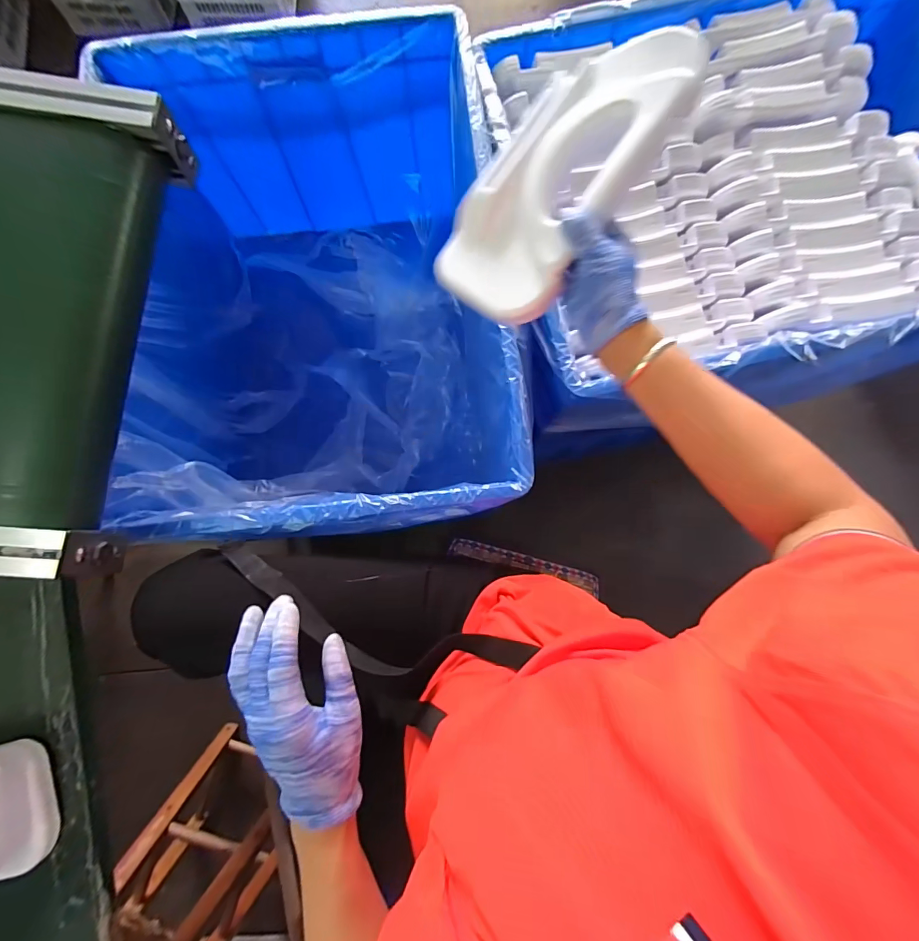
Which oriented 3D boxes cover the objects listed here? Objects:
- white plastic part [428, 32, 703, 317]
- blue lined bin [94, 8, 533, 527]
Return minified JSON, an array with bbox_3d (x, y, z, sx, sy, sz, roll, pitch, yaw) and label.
[{"bbox_3d":[0.091,-0.263,0.364,0.125,0.036,0.263,43,104,6],"label":"white plastic part"},{"bbox_3d":[-0.215,-0.259,0.725,0.520,0.409,0.731,-8,81,-1],"label":"blue lined bin"}]

